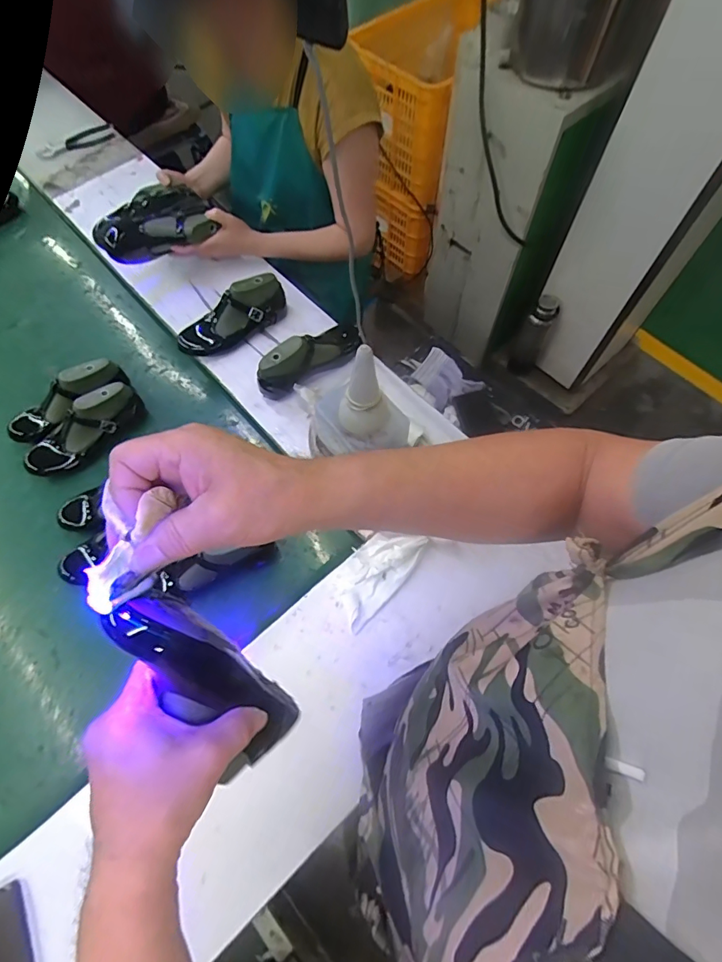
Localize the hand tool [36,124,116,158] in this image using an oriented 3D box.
[{"bbox_3d":[-0.725,-0.864,1.174,0.197,0.014,0.076,-34,70,-15],"label":"hand tool"}]

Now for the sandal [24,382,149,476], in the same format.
[{"bbox_3d":[-0.487,-0.086,0.817,0.066,0.105,0.219,41,71,16],"label":"sandal"}]

